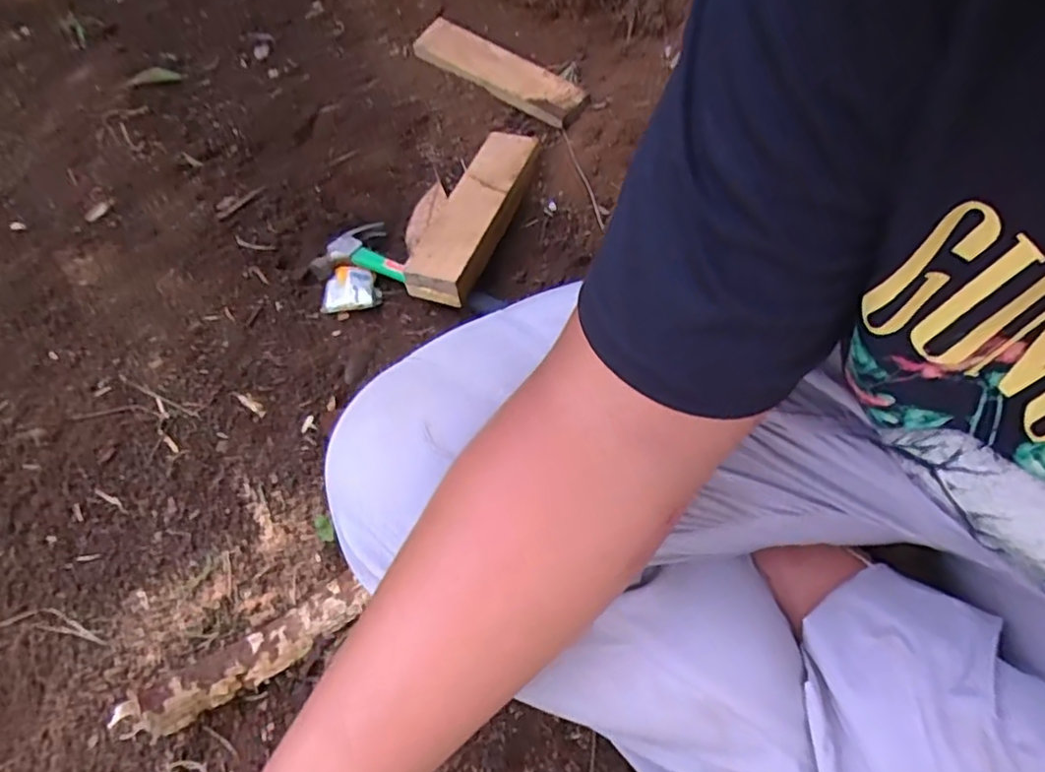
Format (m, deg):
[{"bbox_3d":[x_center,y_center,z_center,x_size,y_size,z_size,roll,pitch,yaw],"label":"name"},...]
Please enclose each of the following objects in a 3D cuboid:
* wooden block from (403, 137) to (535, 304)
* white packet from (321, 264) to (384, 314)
[{"bbox_3d":[-0.052,-0.197,0.723,0.068,0.035,0.241,19,59,10],"label":"wooden block"},{"bbox_3d":[-0.190,-0.111,0.720,0.061,0.020,0.063,-2,58,-3],"label":"white packet"}]

